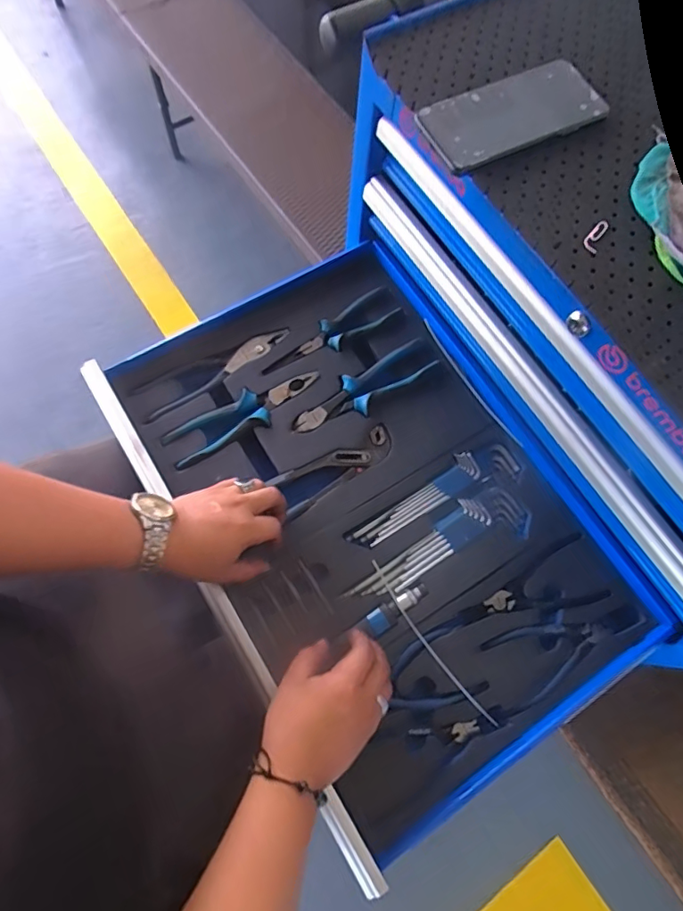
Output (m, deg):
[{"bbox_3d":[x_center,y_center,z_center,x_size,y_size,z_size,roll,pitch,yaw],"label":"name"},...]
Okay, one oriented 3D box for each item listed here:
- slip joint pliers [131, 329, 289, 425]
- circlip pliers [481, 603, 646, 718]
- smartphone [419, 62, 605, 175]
[{"bbox_3d":[-0.157,-0.107,0.628,0.201,0.011,0.047,-30,76,-9],"label":"slip joint pliers"},{"bbox_3d":[0.242,0.202,0.549,0.179,0.011,0.074,-25,75,-8],"label":"circlip pliers"},{"bbox_3d":[0.149,-0.300,0.443,0.157,0.011,0.074,-27,76,-8],"label":"smartphone"}]

